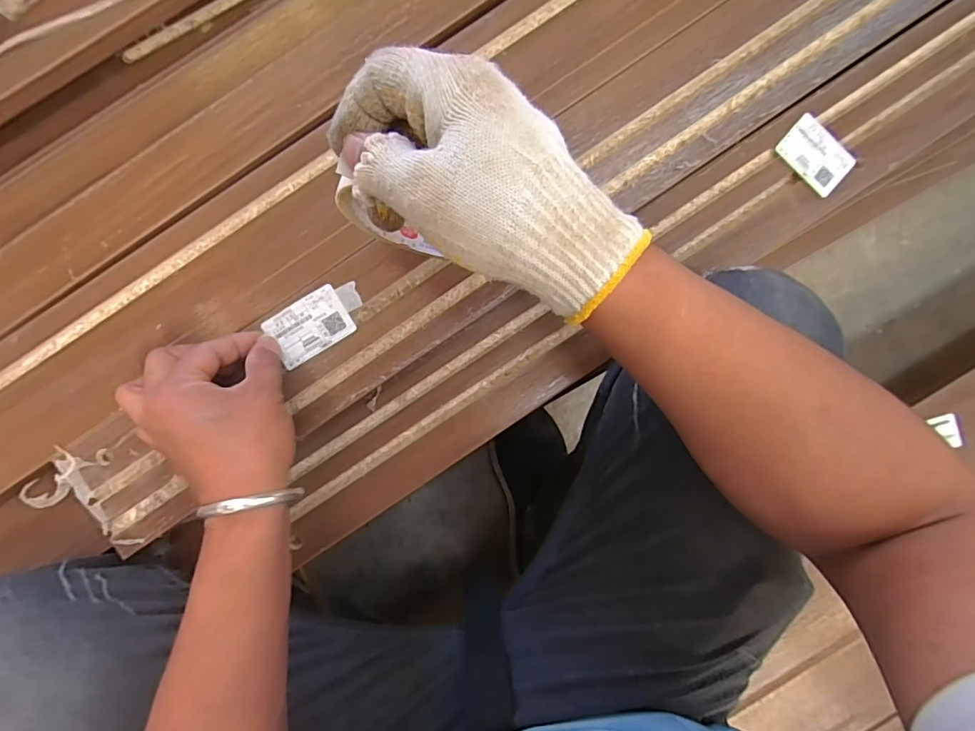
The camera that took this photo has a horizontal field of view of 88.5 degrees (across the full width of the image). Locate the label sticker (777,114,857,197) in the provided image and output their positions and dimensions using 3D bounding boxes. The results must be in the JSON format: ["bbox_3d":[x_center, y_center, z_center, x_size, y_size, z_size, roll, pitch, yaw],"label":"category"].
[{"bbox_3d":[0.272,-0.174,0.411,0.039,0.007,0.059,-44,93,-2],"label":"label sticker"}]

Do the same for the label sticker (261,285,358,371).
[{"bbox_3d":[-0.131,-0.028,0.371,0.059,0.004,0.040,-32,95,-1],"label":"label sticker"}]

